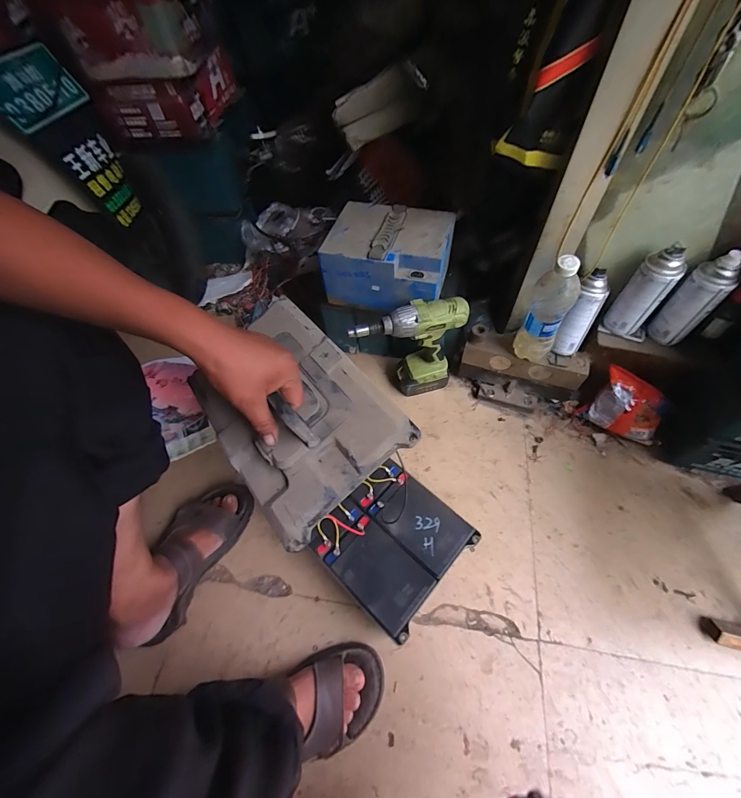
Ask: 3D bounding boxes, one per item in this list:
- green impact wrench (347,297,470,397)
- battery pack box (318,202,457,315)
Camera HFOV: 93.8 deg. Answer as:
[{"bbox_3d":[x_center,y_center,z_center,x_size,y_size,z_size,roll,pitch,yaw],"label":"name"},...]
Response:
[{"bbox_3d":[0.075,-0.094,0.721,0.219,0.236,0.069,-8,59,-2],"label":"green impact wrench"},{"bbox_3d":[0.036,-0.290,0.710,0.230,0.113,0.187,14,61,11],"label":"battery pack box"}]

